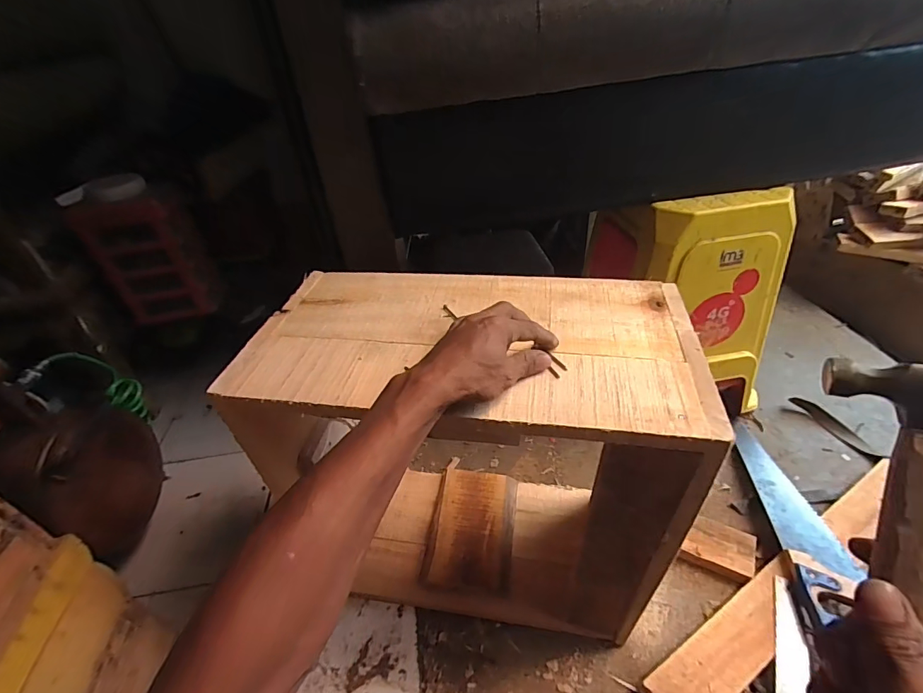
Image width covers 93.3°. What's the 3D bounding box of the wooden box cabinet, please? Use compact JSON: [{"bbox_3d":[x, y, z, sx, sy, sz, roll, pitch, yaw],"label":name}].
[{"bbox_3d":[0.022,0.170,0.622,0.472,0.484,0.237,3,38,10],"label":"wooden box cabinet"}]

